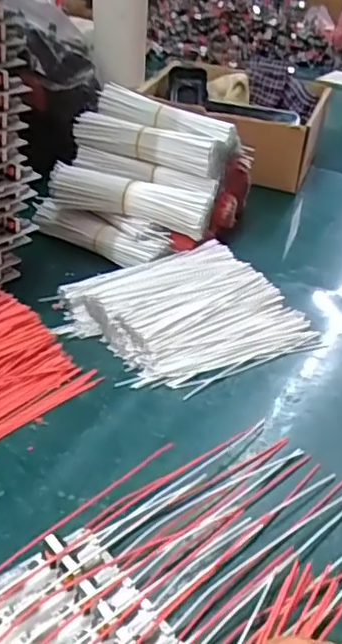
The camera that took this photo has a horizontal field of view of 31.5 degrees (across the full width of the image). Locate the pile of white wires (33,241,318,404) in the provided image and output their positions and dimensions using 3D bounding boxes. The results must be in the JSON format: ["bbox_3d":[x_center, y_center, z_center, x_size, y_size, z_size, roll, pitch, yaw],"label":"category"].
[{"bbox_3d":[0.014,-0.011,0.488,0.168,0.023,0.141,-16,40,-31],"label":"pile of white wires"}]

